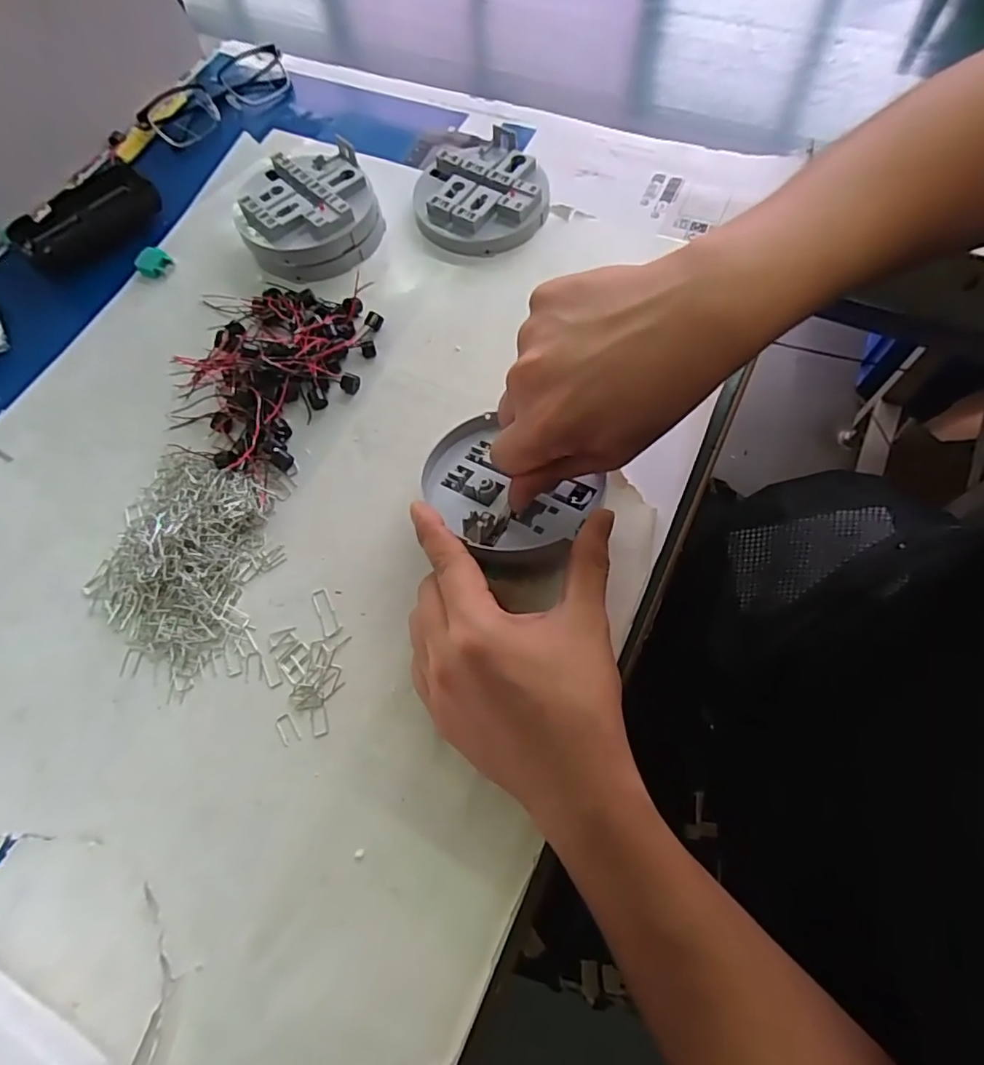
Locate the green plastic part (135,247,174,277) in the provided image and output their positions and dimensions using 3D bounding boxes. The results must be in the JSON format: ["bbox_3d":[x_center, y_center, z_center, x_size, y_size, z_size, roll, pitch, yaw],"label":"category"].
[{"bbox_3d":[-0.262,-0.208,0.433,0.020,0.014,0.022,30,71,15],"label":"green plastic part"}]

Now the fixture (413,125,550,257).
[{"bbox_3d":[-0.008,-0.263,0.434,0.099,0.028,0.106,-3,66,2],"label":"fixture"}]

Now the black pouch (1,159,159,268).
[{"bbox_3d":[-0.322,-0.251,0.445,0.045,0.026,0.107,42,75,19],"label":"black pouch"}]

